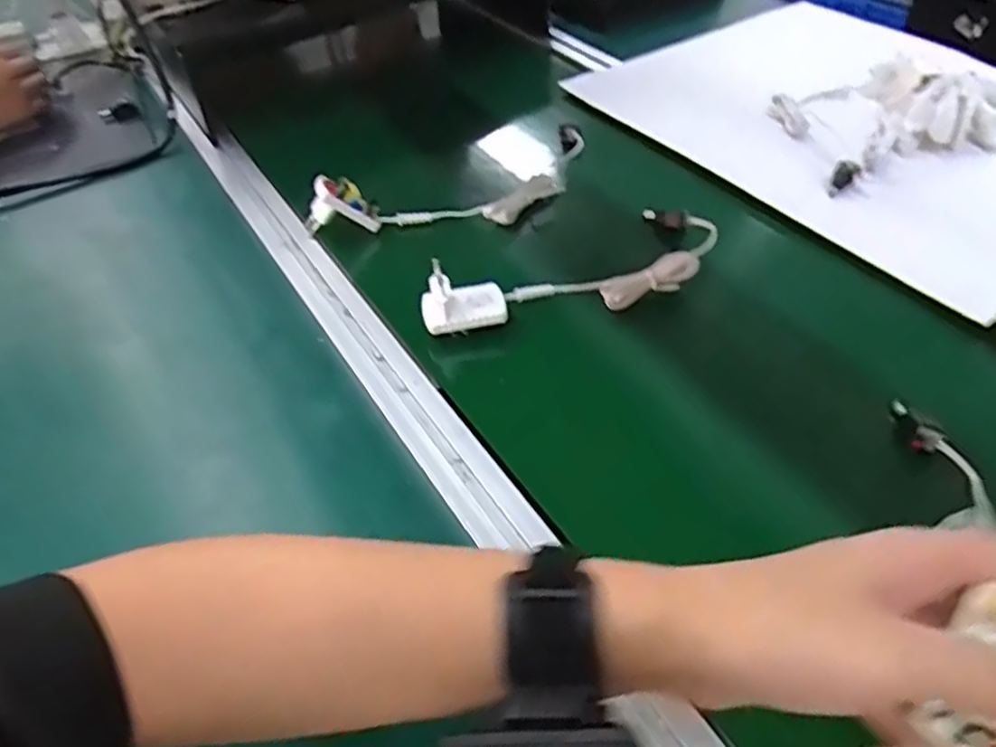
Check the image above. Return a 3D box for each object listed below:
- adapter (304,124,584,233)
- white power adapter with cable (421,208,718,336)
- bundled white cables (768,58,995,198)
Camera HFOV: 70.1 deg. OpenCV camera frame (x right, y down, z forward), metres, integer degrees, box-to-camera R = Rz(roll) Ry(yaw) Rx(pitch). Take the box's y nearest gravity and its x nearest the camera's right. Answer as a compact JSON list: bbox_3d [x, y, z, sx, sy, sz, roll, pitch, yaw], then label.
[{"bbox_3d":[-0.024,-0.171,0.650,0.285,0.060,0.096,-27,50,-20],"label":"adapter"},{"bbox_3d":[0.068,-0.080,0.550,0.254,0.048,0.091,-29,51,-22],"label":"white power adapter with cable"},{"bbox_3d":[0.381,-0.257,0.699,0.230,0.040,0.188,-16,47,-11],"label":"bundled white cables"}]

